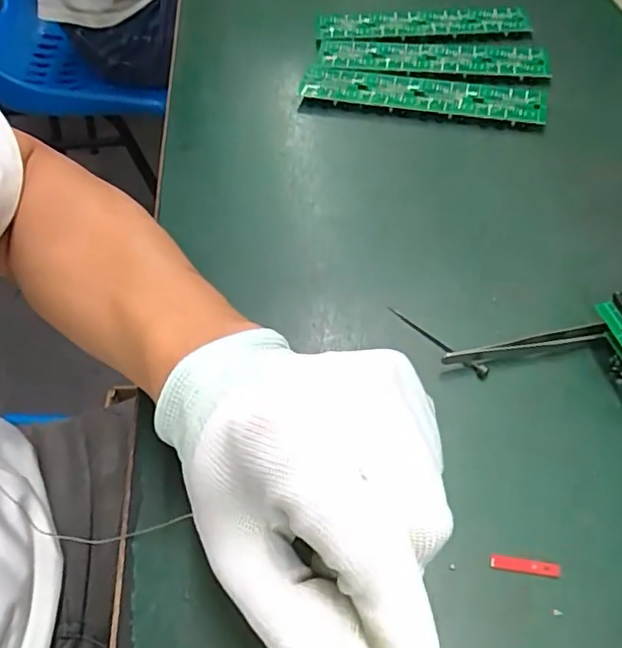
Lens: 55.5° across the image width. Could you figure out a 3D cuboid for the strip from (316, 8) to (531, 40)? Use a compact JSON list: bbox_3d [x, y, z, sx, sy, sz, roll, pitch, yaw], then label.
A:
[{"bbox_3d":[0.095,-0.259,0.507,0.176,0.009,0.036,-1,53,3],"label":"strip"}]

